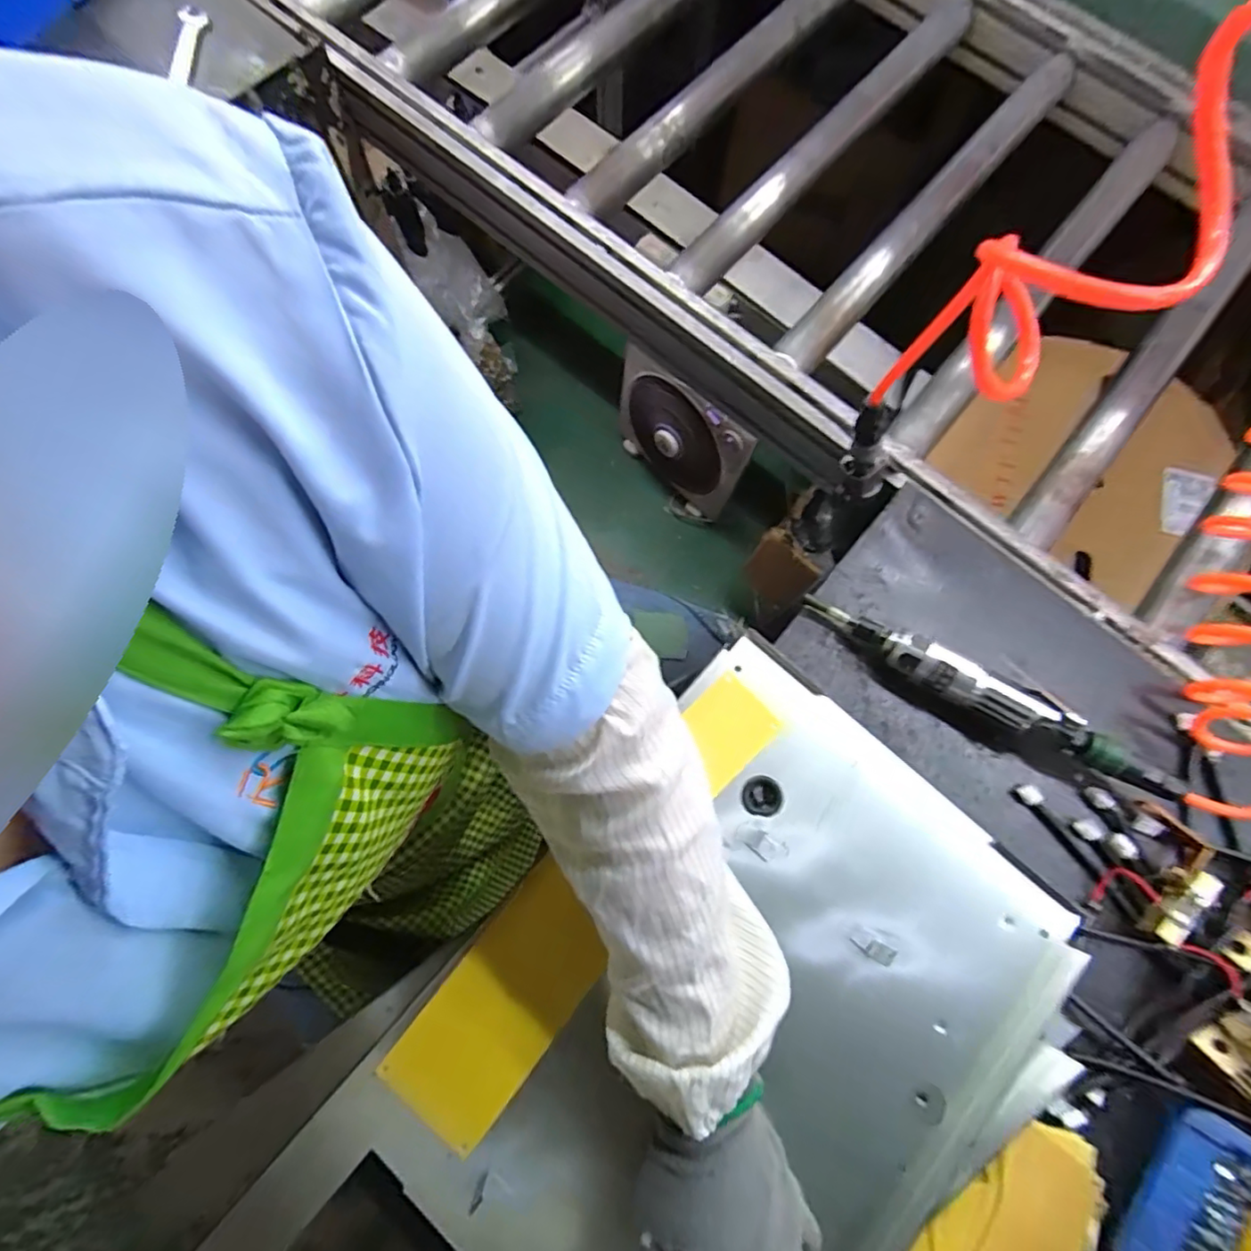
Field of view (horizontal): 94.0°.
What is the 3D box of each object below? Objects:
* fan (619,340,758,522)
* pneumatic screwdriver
[{"bbox_3d":[0.100,-0.380,1.182,0.309,0.319,0.052,42,78,8],"label":"fan"},{"bbox_3d":[0.284,0.053,0.473,0.292,0.051,0.032,28,77,5],"label":"pneumatic screwdriver"}]

